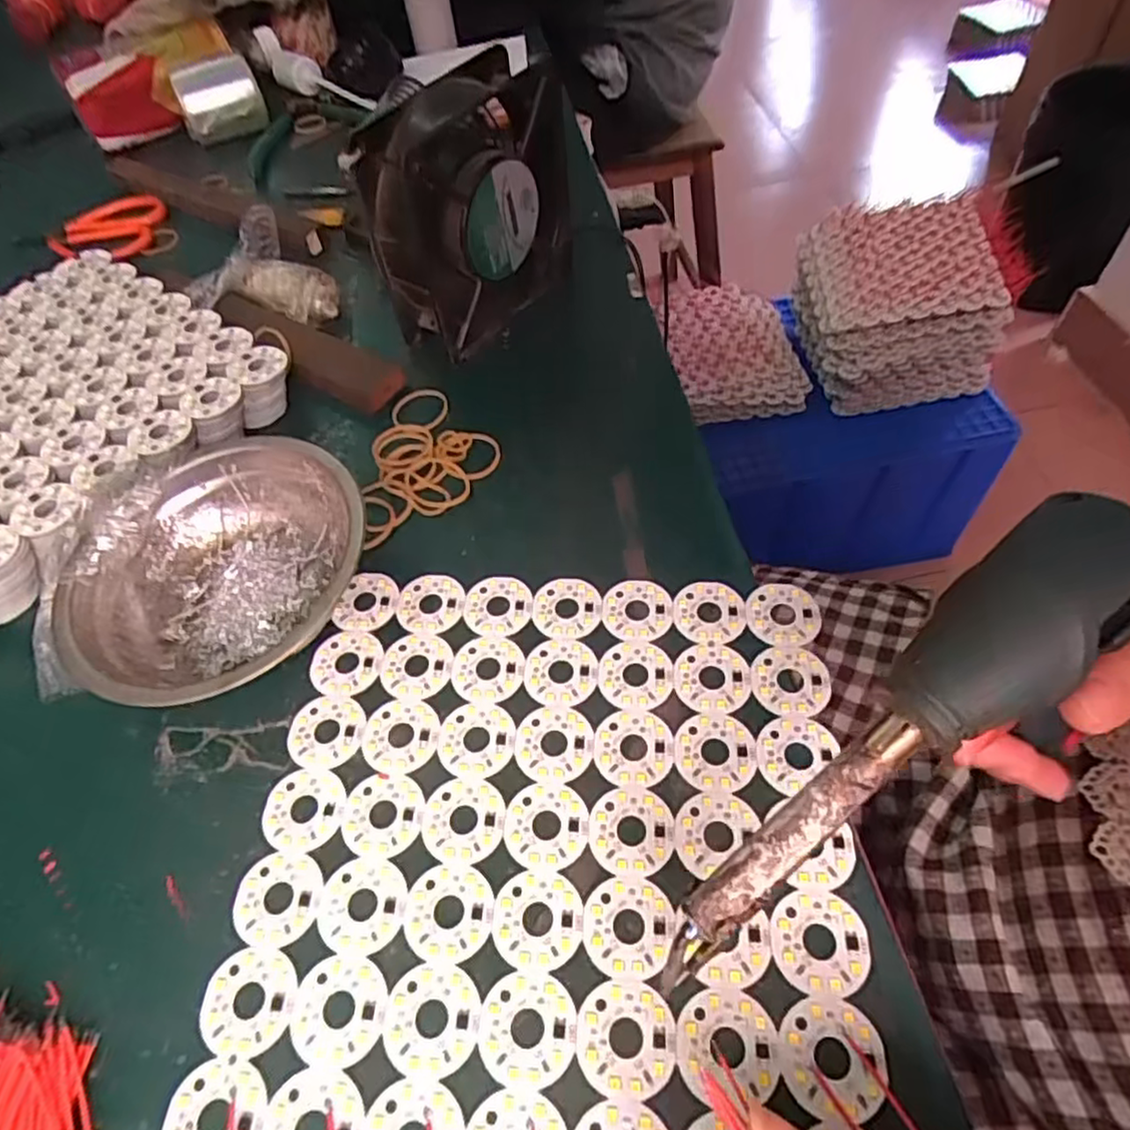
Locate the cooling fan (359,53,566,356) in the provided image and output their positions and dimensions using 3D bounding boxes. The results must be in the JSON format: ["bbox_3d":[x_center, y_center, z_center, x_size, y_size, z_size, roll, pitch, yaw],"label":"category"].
[{"bbox_3d":[-0.047,-0.195,0.385,0.047,0.119,0.127,30,62,23],"label":"cooling fan"}]

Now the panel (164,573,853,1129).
[{"bbox_3d":[-0.008,0.090,0.254,0.203,0.004,0.202,3,55,7],"label":"panel"}]

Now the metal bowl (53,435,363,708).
[{"bbox_3d":[-0.144,0.005,0.299,0.120,0.046,0.125,-2,55,3],"label":"metal bowl"}]

